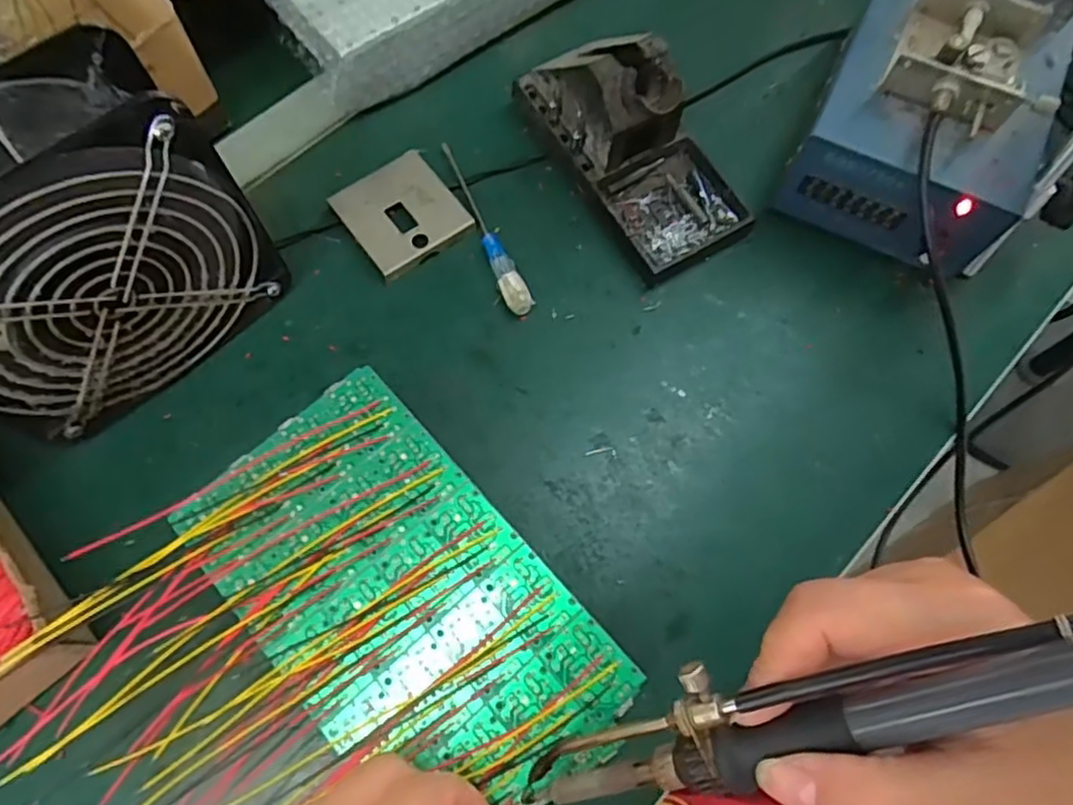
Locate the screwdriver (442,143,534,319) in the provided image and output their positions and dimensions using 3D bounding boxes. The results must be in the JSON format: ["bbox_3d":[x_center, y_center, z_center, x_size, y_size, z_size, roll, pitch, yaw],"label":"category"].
[{"bbox_3d":[-0.030,-0.107,0.400,0.016,0.012,0.127,-20,72,-8],"label":"screwdriver"}]

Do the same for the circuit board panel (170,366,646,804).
[{"bbox_3d":[-0.053,0.076,0.264,0.100,0.004,0.172,-40,76,-14],"label":"circuit board panel"}]

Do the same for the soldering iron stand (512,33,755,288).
[{"bbox_3d":[0.056,-0.159,0.388,0.075,0.071,0.158,-32,74,-12],"label":"soldering iron stand"}]

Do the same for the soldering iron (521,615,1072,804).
[{"bbox_3d":[0.077,0.081,0.182,0.203,0.020,0.031,-29,69,27],"label":"soldering iron"}]

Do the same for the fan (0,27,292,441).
[{"bbox_3d":[-0.206,-0.064,0.309,0.144,0.150,0.059,-39,75,-14],"label":"fan"}]

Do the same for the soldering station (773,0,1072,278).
[{"bbox_3d":[0.240,-0.176,0.350,0.143,0.159,0.191,25,72,8],"label":"soldering station"}]

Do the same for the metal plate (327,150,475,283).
[{"bbox_3d":[-0.080,-0.113,0.401,0.065,0.011,0.065,-36,75,-13],"label":"metal plate"}]

